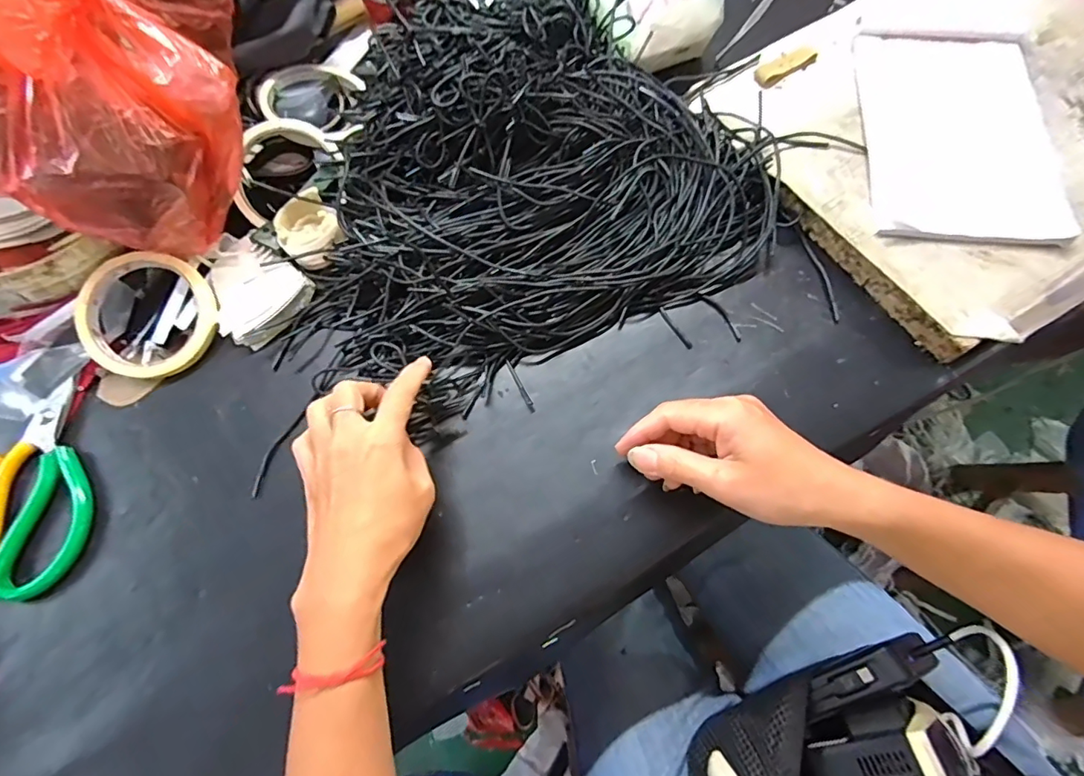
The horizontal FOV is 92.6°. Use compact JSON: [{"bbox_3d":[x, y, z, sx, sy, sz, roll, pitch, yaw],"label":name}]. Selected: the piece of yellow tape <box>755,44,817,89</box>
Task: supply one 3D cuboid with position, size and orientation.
[{"bbox_3d":[0.208,-0.276,0.438,0.060,0.007,0.020,-35,71,-10],"label":"piece of yellow tape"}]

